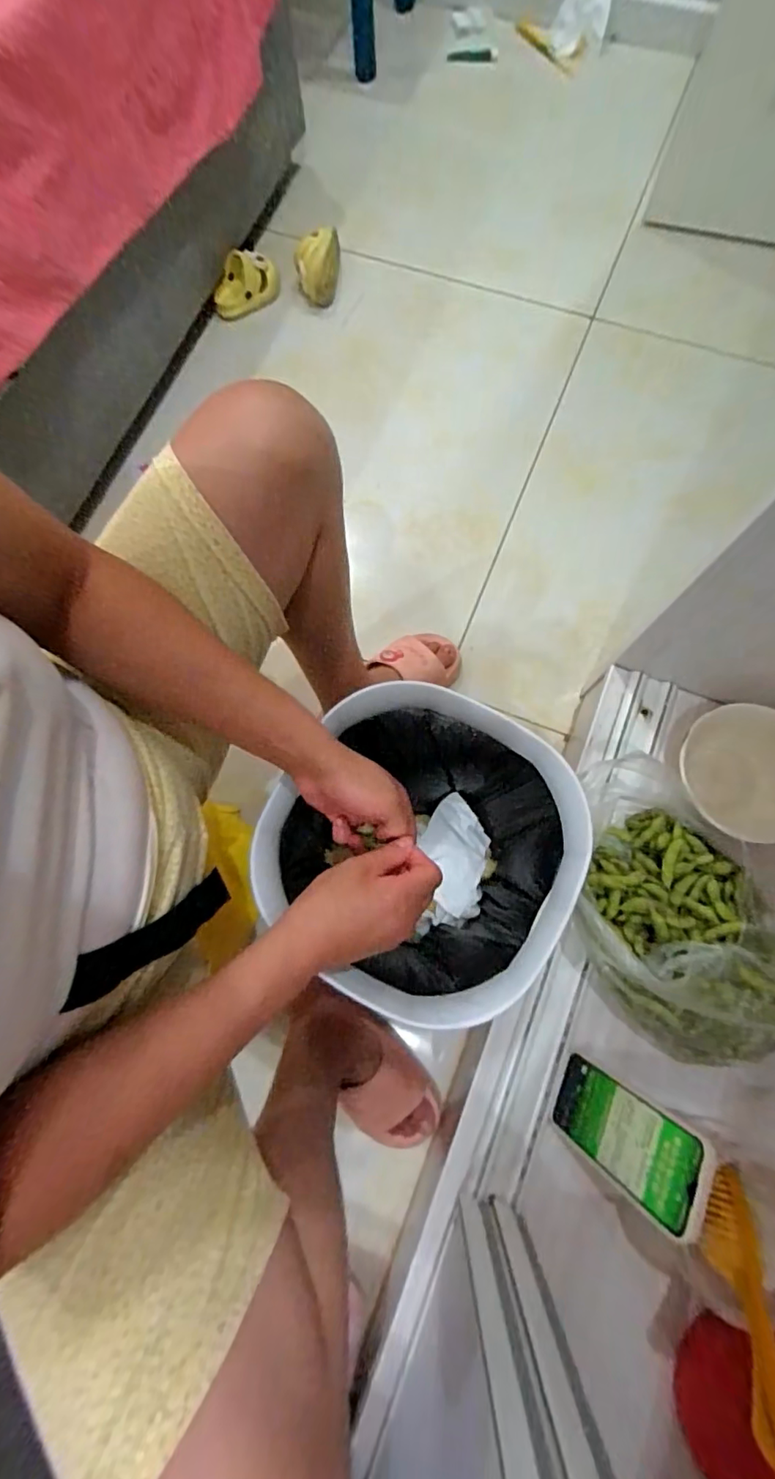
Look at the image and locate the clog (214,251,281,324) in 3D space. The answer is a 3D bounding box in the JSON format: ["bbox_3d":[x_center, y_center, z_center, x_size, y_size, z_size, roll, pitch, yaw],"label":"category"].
[{"bbox_3d":[-0.265,-0.851,0.982,0.132,0.058,0.064,-24,76,-4],"label":"clog"}]

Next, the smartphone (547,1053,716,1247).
[{"bbox_3d":[0.214,0.360,0.482,0.011,0.163,0.079,28,74,-18],"label":"smartphone"}]

